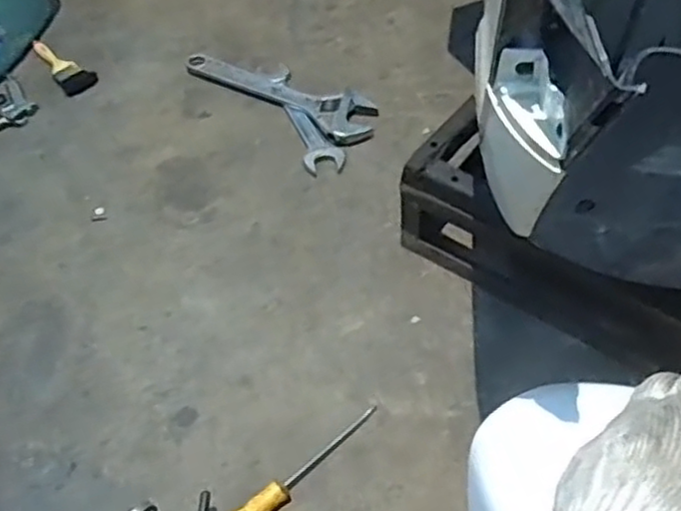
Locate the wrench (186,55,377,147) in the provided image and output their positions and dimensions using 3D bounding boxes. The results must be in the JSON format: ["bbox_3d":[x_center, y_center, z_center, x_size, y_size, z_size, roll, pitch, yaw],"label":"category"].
[{"bbox_3d":[-0.103,-0.285,1.139,0.367,0.032,0.095,30,61,24],"label":"wrench"}]

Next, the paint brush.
[{"bbox_3d":[-0.500,-0.348,1.224,0.063,0.011,0.190,-30,55,-21],"label":"paint brush"}]

